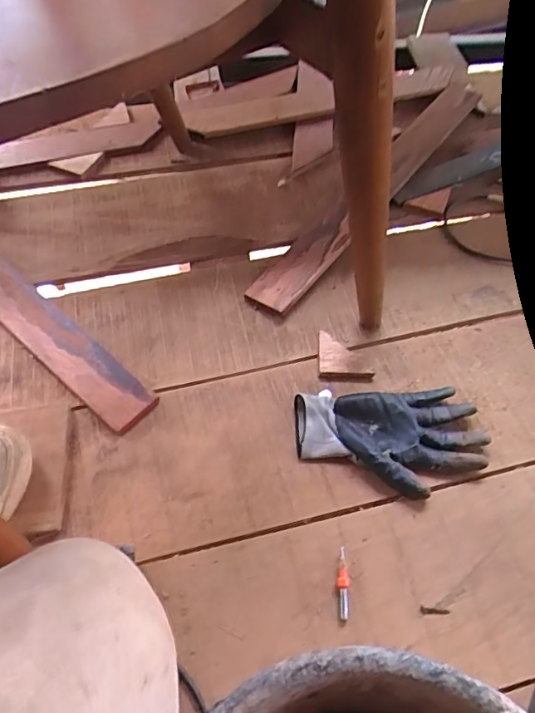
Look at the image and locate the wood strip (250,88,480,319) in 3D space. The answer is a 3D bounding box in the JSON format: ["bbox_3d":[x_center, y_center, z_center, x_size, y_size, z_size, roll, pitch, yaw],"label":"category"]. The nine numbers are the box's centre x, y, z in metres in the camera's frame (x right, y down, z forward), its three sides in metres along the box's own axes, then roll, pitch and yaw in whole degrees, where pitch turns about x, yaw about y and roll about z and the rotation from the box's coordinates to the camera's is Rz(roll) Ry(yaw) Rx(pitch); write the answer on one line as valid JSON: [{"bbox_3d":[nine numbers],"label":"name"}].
[{"bbox_3d":[0.170,-0.265,0.839,0.074,0.025,0.574,33,65,19],"label":"wood strip"}]

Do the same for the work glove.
[{"bbox_3d":[0.138,0.095,0.619,0.204,0.022,0.123,-1,59,0],"label":"work glove"}]

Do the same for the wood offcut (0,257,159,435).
[{"bbox_3d":[-0.362,-0.089,0.744,0.564,0.024,0.066,37,67,21],"label":"wood offcut"}]

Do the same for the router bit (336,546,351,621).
[{"bbox_3d":[0.076,0.226,0.542,0.013,0.009,0.066,7,60,5],"label":"router bit"}]

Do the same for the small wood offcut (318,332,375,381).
[{"bbox_3d":[0.099,0.000,0.690,0.067,0.011,0.067,3,59,3],"label":"small wood offcut"}]

